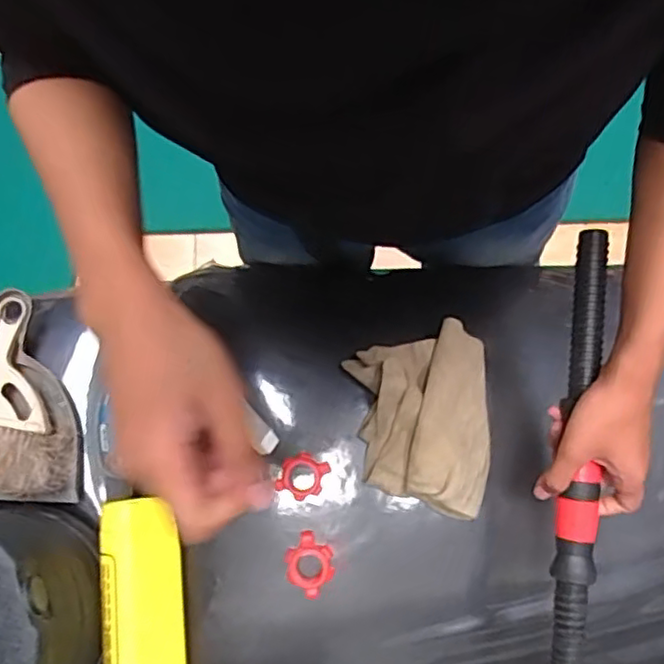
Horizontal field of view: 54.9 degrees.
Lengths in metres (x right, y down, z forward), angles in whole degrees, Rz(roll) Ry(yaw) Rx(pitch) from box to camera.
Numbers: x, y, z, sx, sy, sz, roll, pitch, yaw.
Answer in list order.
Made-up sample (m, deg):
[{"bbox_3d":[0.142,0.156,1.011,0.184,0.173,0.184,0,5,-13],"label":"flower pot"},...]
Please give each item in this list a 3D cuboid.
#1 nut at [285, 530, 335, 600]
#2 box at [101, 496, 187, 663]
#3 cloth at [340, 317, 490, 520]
[{"bbox_3d":[-0.019,0.201,0.551,0.044,0.012,0.042,42,81,8],"label":"nut"},{"bbox_3d":[-0.159,0.234,0.536,0.060,0.035,0.180,-5,78,-2],"label":"box"},{"bbox_3d":[0.078,0.074,0.567,0.124,0.040,0.169,1,78,0],"label":"cloth"}]

